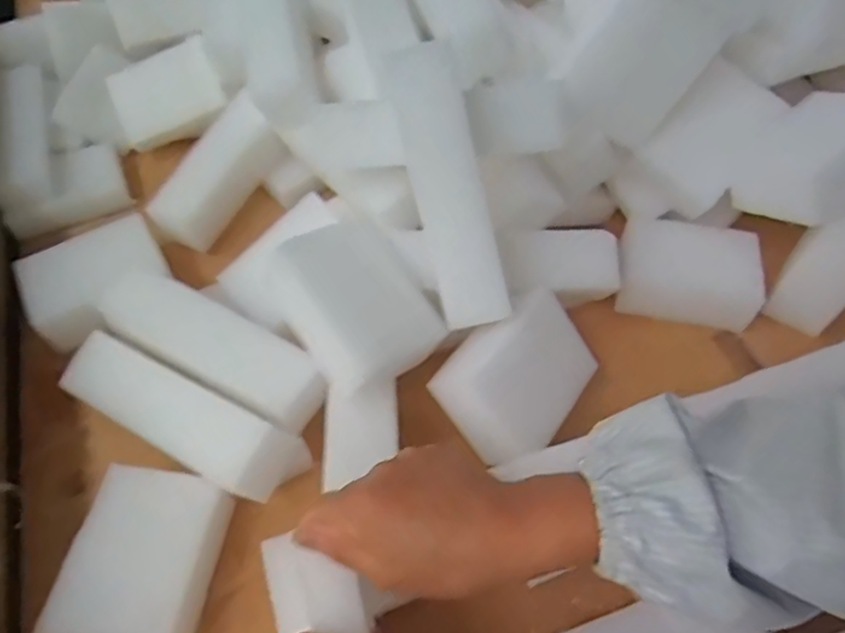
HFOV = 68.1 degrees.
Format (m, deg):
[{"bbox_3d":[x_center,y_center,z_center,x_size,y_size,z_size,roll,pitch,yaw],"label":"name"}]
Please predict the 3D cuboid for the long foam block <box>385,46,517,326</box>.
[{"bbox_3d":[0.019,-0.089,0.437,0.047,0.022,0.192,-18,101,-12],"label":"long foam block"}]

